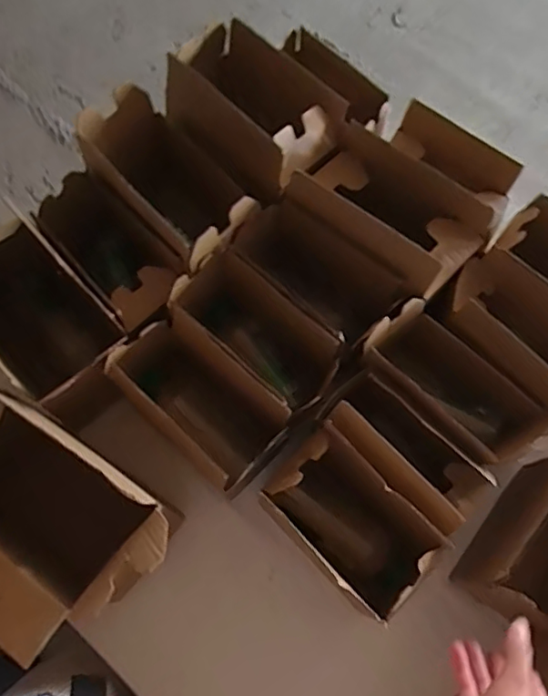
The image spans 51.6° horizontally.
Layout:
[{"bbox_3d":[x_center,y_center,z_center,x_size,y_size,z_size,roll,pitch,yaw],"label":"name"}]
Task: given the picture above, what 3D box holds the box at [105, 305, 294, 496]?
[{"bbox_3d":[-0.088,0.077,0.725,0.206,0.184,0.118,40,74,14],"label":"box"}]

